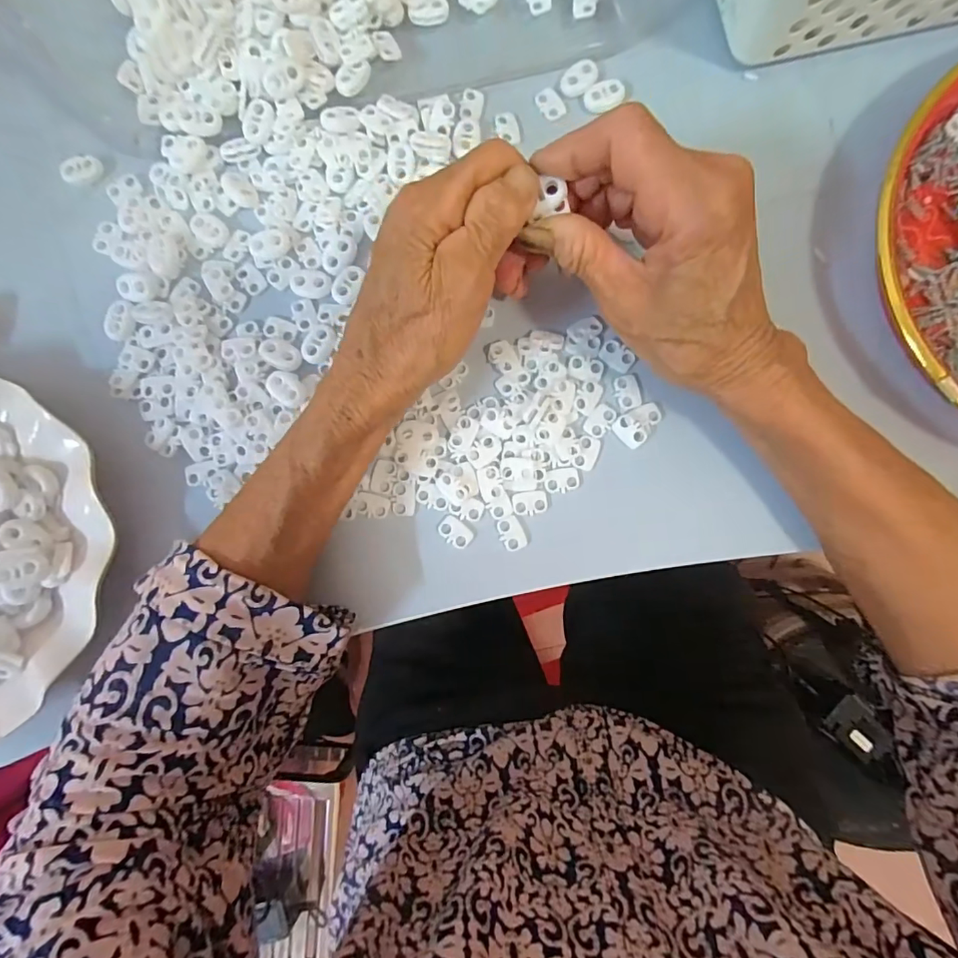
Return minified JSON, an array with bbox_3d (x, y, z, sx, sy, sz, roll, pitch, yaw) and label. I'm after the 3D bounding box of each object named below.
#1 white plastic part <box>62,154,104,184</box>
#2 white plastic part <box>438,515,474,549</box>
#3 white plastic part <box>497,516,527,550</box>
[{"bbox_3d":[-0.221,-0.171,0.282,0.021,0.007,0.012,-26,87,0],"label":"white plastic part"},{"bbox_3d":[-0.012,0.028,0.266,0.018,0.004,0.013,35,89,3],"label":"white plastic part"},{"bbox_3d":[0.017,0.029,0.266,0.012,0.004,0.018,-23,87,0],"label":"white plastic part"}]

